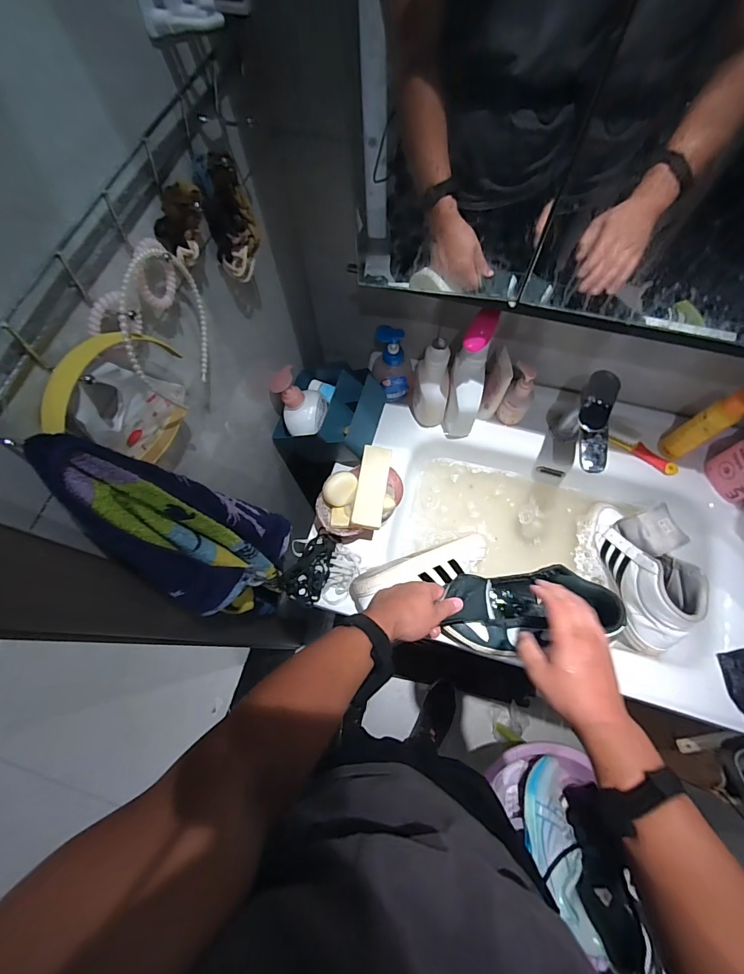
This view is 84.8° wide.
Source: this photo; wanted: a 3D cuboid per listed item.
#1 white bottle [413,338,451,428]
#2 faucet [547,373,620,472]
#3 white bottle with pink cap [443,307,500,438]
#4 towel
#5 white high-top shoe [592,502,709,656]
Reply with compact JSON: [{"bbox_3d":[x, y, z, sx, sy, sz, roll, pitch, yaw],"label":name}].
[{"bbox_3d":[0.108,-0.176,0.724,0.063,0.184,0.056,7,69,4],"label":"white bottle"},{"bbox_3d":[0.350,-0.095,0.695,0.052,0.164,0.175,12,69,7],"label":"faucet"},{"bbox_3d":[0.161,-0.176,0.678,0.056,0.255,0.074,6,68,4],"label":"white bottle with pink cap"},{"bbox_3d":[-0.182,0.061,0.478,0.088,0.429,0.159,35,73,14],"label":"towel"},{"bbox_3d":[0.475,0.143,0.700,0.127,0.123,0.261,8,69,5],"label":"white high-top shoe"}]

